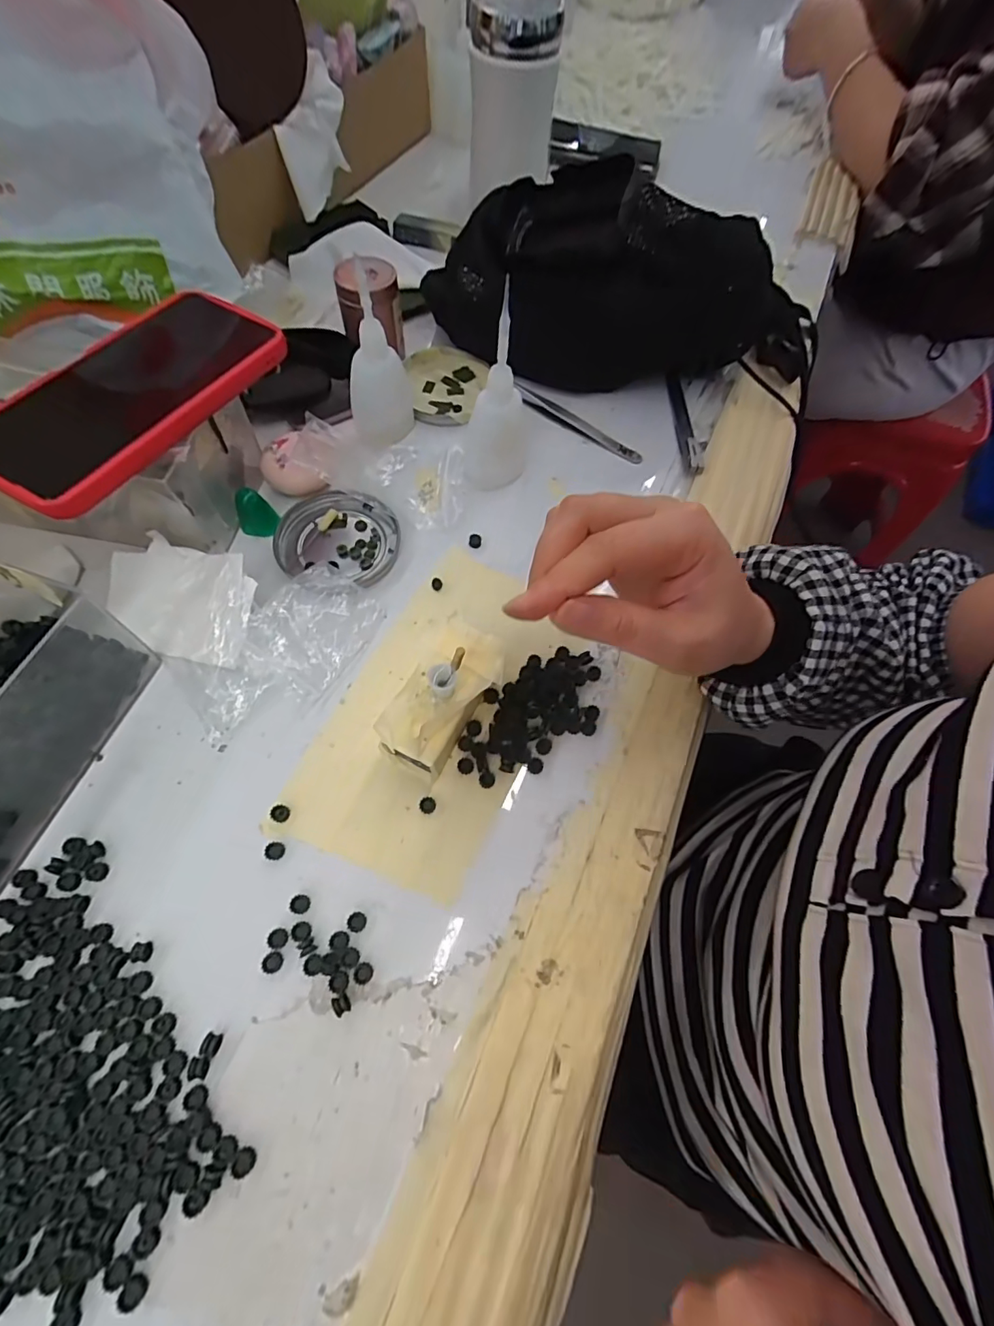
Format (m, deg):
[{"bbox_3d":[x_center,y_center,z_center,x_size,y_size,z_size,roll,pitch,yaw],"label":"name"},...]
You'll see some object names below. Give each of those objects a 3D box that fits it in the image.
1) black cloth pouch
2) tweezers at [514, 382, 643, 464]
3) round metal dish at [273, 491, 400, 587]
[{"bbox_3d":[0.110,-0.284,0.378,0.329,0.120,0.093,3,65,-2],"label":"black cloth pouch"},{"bbox_3d":[0.060,-0.187,0.392,0.118,0.008,0.016,35,68,12],"label":"tweezers"},{"bbox_3d":[-0.105,-0.085,0.334,0.078,0.011,0.069,12,65,2],"label":"round metal dish"}]

